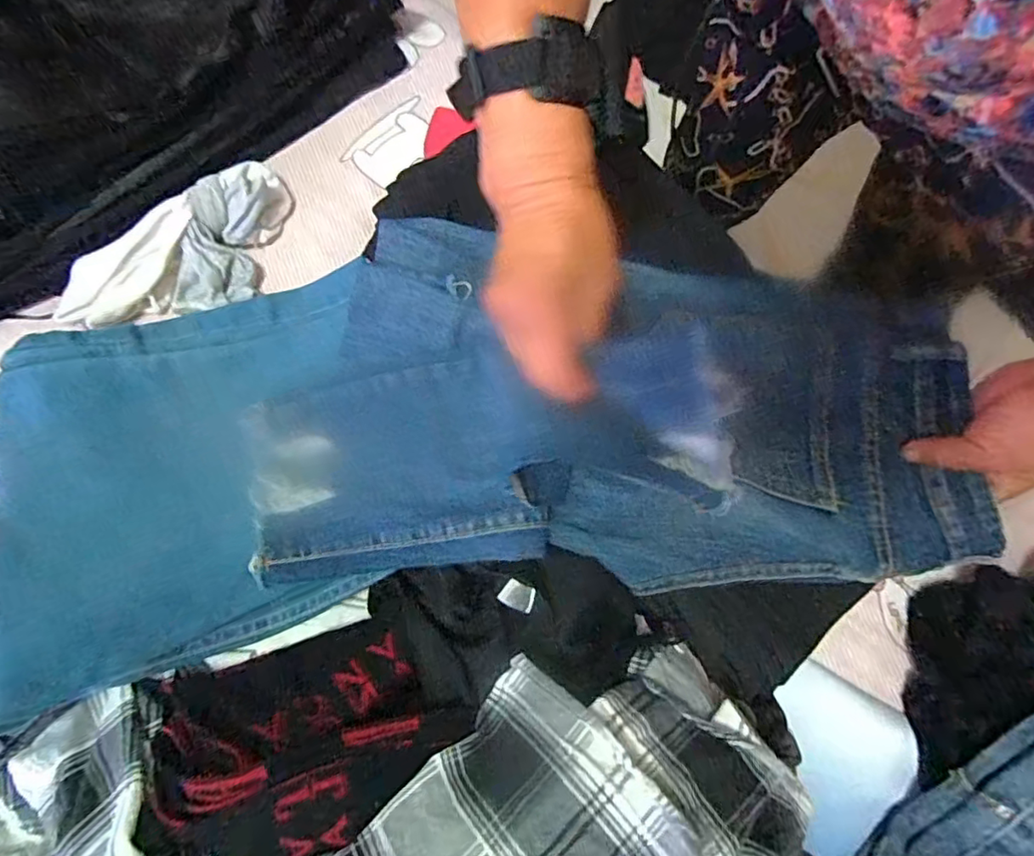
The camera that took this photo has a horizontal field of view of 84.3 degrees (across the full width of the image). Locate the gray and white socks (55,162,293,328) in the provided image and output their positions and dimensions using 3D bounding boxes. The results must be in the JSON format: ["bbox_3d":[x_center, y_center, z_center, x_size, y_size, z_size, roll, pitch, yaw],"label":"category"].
[{"bbox_3d":[-0.269,-0.139,0.467,0.198,0.034,0.096,-36,77,-10],"label":"gray and white socks"}]

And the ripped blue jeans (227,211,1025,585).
[{"bbox_3d":[0.076,-0.013,0.416,0.528,0.062,0.247,0,73,-2],"label":"ripped blue jeans"}]

